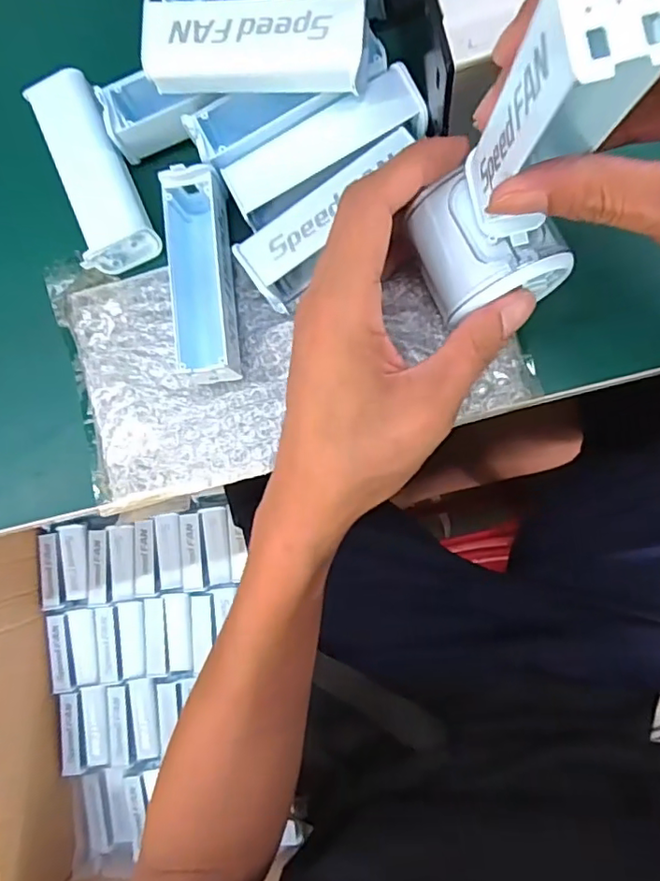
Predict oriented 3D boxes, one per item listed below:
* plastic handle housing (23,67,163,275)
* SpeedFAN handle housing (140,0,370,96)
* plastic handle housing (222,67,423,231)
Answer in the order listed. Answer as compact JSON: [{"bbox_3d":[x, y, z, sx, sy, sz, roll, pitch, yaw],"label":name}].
[{"bbox_3d":[-0.127,-0.142,0.301,0.036,0.025,0.096,-24,84,6],"label":"plastic handle housing"},{"bbox_3d":[-0.034,-0.177,0.259,0.099,0.023,0.035,3,87,8],"label":"SpeedFAN handle housing"},{"bbox_3d":[-0.002,-0.143,0.279,0.099,0.016,0.034,-28,83,5],"label":"plastic handle housing"}]

